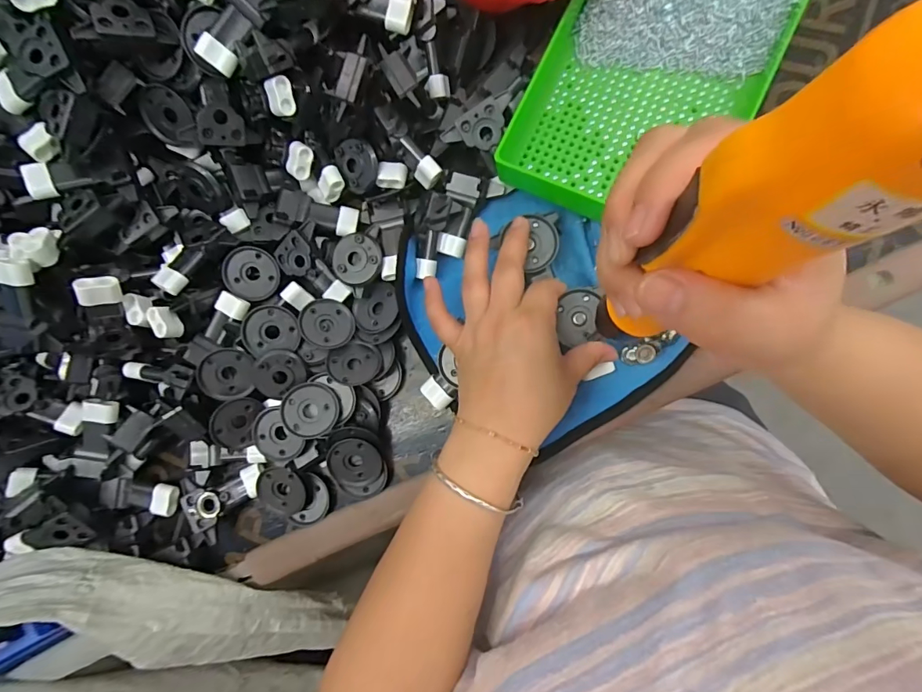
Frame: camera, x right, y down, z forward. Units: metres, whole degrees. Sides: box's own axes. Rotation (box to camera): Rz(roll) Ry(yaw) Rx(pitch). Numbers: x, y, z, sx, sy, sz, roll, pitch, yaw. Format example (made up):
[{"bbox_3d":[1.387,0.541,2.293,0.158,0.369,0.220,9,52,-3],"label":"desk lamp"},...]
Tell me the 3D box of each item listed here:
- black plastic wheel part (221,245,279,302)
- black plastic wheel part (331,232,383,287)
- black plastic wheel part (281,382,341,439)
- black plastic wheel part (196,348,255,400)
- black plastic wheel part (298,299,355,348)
[{"bbox_3d":[-0.168,-0.058,0.366,0.042,0.009,0.041,22,98,-20],"label":"black plastic wheel part"},{"bbox_3d":[-0.081,-0.068,0.359,0.039,0.011,0.040,0,88,8],"label":"black plastic wheel part"},{"bbox_3d":[-0.116,0.050,0.354,0.041,0.005,0.041,3,76,-13],"label":"black plastic wheel part"},{"bbox_3d":[-0.182,0.021,0.353,0.038,0.014,0.038,-6,107,-19],"label":"black plastic wheel part"},{"bbox_3d":[-0.107,-0.018,0.366,0.041,0.004,0.040,7,69,-19],"label":"black plastic wheel part"}]

